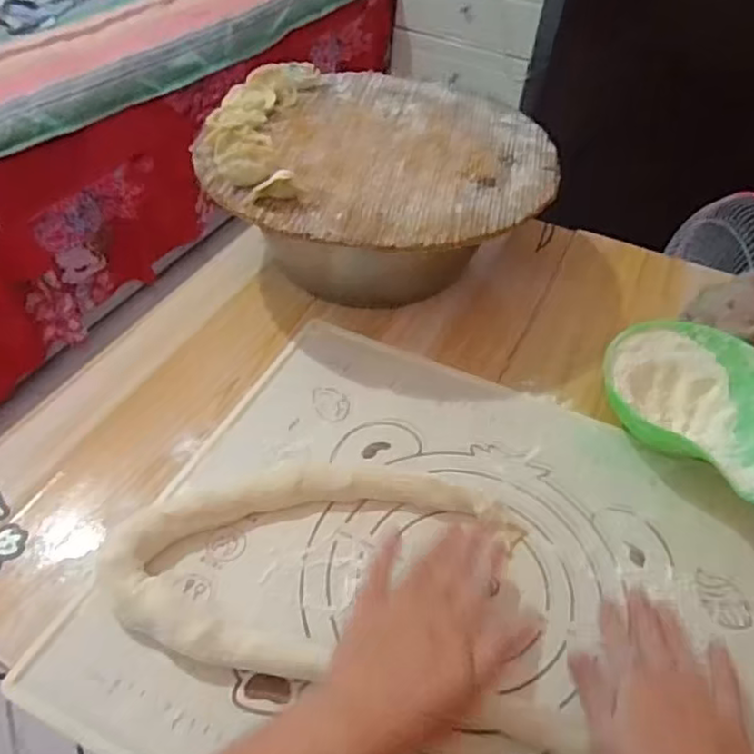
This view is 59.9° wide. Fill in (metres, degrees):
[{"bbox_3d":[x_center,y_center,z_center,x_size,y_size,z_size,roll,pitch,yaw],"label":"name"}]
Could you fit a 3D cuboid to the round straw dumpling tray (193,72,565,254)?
[{"bbox_3d":[0.017,-0.227,0.661,0.309,0.012,0.341,27,50,21],"label":"round straw dumpling tray"}]

